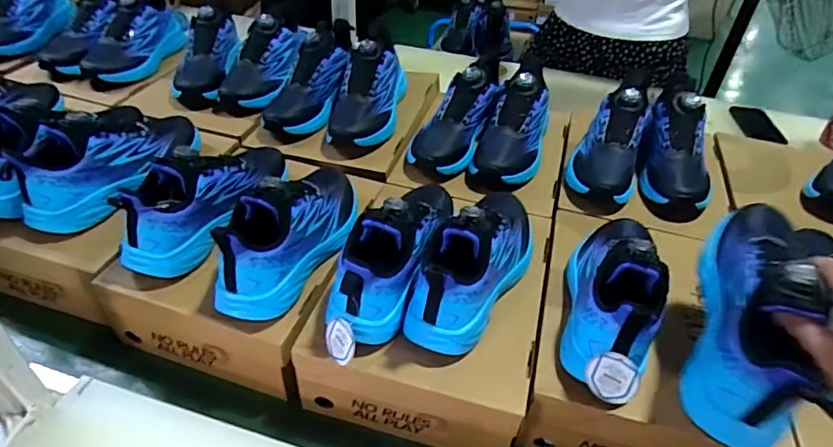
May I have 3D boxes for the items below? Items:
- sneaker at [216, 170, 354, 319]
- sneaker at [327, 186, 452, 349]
[{"bbox_3d":[-0.147,-0.005,0.628,0.086,0.121,0.270,12,35,14],"label":"sneaker"},{"bbox_3d":[-0.021,0.014,0.611,0.076,0.115,0.247,12,35,14],"label":"sneaker"}]

